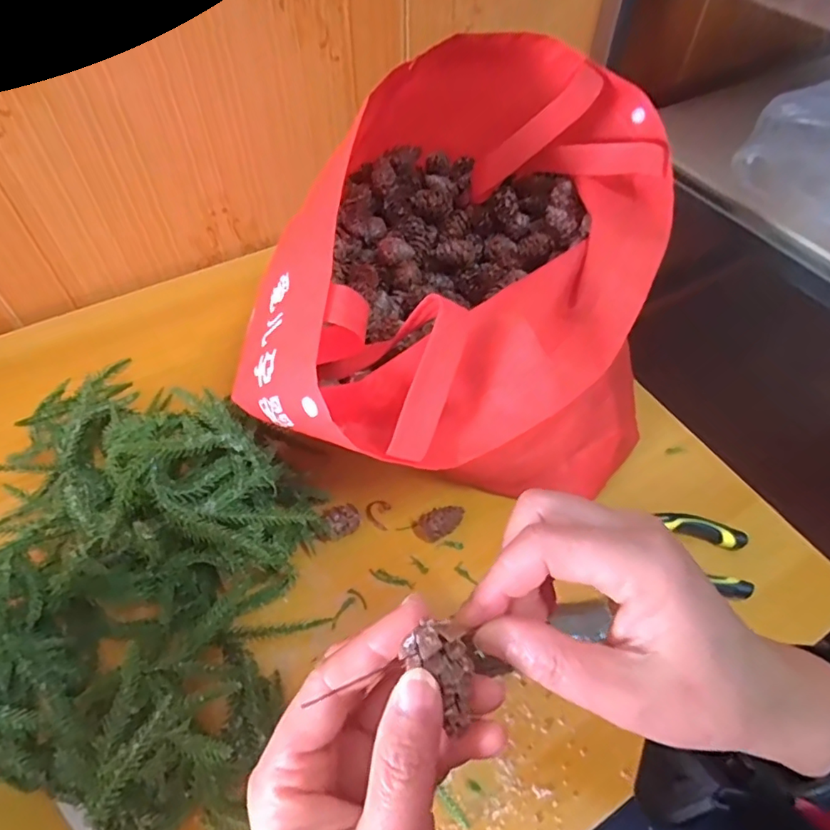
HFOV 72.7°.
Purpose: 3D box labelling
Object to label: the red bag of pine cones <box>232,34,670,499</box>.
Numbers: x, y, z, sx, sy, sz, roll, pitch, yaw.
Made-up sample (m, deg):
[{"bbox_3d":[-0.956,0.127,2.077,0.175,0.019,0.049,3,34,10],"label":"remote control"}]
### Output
[{"bbox_3d":[0.050,-0.102,0.424,0.257,0.188,0.339,9,54,7],"label":"red bag of pine cones"}]

